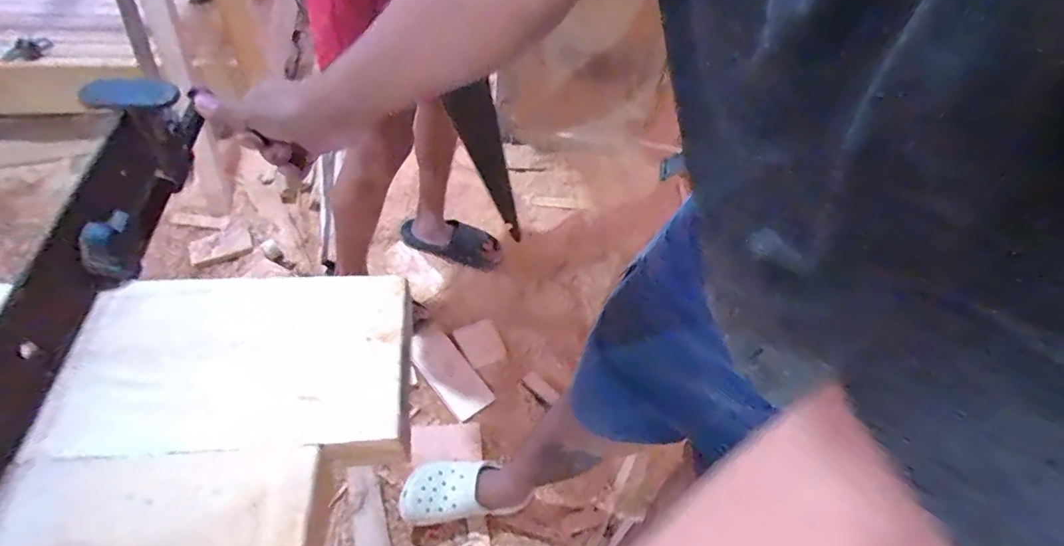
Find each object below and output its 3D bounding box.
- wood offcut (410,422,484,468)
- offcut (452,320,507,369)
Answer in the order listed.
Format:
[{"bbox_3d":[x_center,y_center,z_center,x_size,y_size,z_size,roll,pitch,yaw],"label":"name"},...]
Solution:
[{"bbox_3d":[-0.180,0.356,1.104,0.147,0.006,0.080,5,49,-21],"label":"wood offcut"},{"bbox_3d":[-0.126,0.174,1.301,0.108,0.017,0.112,-22,55,-23],"label":"offcut"}]

